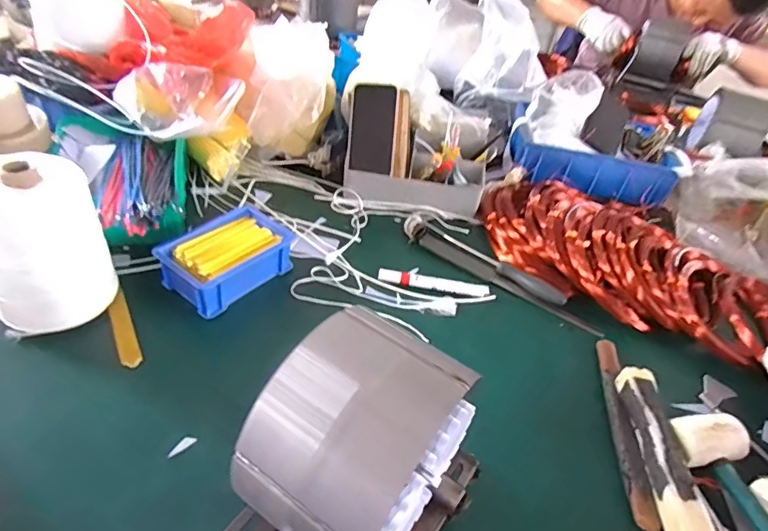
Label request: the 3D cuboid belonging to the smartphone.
[{"bbox_3d":[-0.016,-0.213,0.776,0.068,0.136,0.009,7,5,11],"label":"smartphone"}]

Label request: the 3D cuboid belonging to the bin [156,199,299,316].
[{"bbox_3d":[-0.194,-0.010,0.630,0.101,0.055,0.156,33,46,25],"label":"bin"}]

